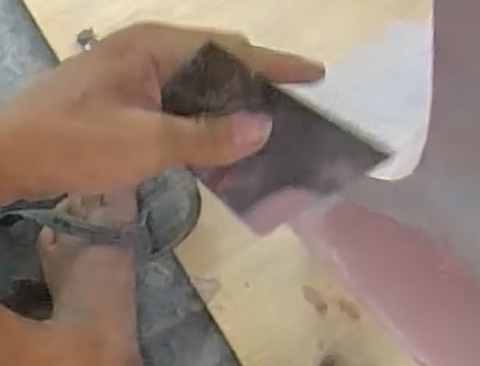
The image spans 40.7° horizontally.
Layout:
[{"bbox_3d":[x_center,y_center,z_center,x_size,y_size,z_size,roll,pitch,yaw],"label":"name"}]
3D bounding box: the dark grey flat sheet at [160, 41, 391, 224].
[{"bbox_3d":[0.005,-0.016,0.324,0.099,0.095,0.004,30,52,-12],"label":"dark grey flat sheet"}]

